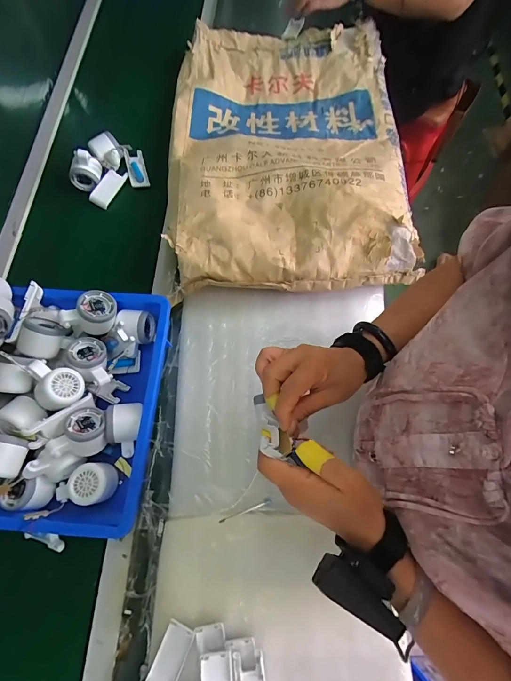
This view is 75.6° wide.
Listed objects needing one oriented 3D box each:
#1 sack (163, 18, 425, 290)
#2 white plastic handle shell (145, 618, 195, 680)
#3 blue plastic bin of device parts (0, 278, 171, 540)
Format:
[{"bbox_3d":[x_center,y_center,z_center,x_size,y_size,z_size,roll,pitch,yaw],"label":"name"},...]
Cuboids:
[{"bbox_3d":[0.067,-0.440,0.710,0.480,0.081,0.715,1,65,0],"label":"sack"},{"bbox_3d":[-0.120,0.440,0.443,0.039,0.014,0.102,22,73,9],"label":"white plastic handle shell"},{"bbox_3d":[-0.419,0.072,0.513,0.512,0.145,0.375,4,71,3],"label":"blue plastic bin of device parts"}]

